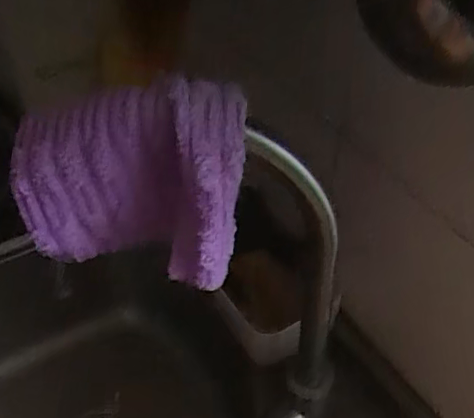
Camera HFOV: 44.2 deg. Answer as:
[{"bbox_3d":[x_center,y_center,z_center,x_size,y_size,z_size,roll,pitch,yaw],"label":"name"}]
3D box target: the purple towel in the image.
[{"bbox_3d":[-0.067,-0.015,0.365,0.145,0.124,0.058,11,44,10],"label":"purple towel"}]

